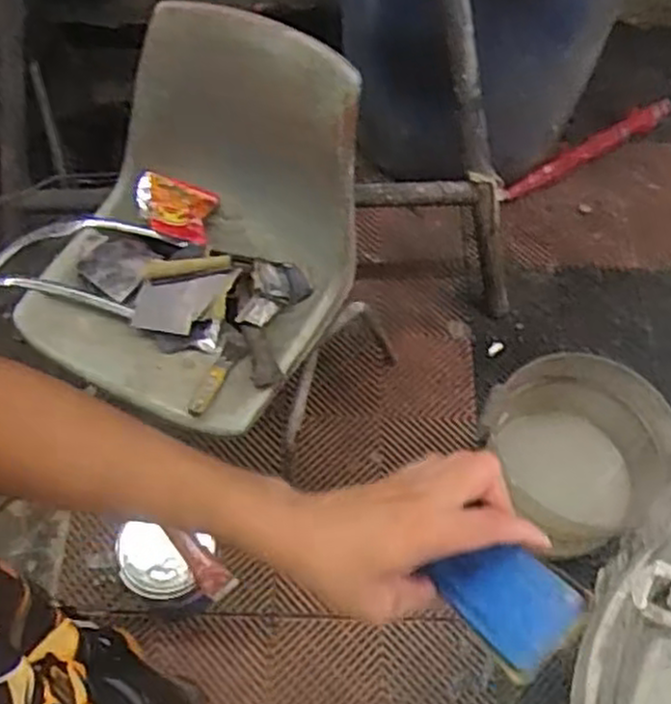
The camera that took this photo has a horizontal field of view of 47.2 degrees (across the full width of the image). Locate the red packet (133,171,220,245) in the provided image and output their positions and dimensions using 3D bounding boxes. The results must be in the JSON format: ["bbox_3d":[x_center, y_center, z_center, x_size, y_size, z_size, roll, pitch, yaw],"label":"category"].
[{"bbox_3d":[-0.271,-0.243,1.291,0.136,0.045,0.098,16,64,-12],"label":"red packet"}]

